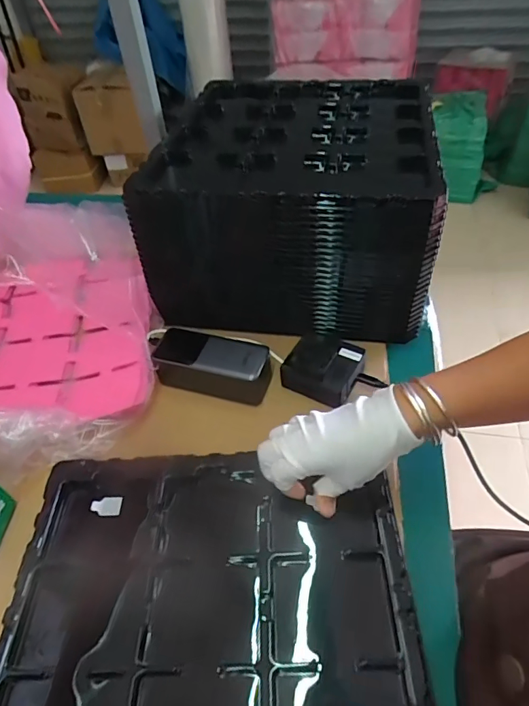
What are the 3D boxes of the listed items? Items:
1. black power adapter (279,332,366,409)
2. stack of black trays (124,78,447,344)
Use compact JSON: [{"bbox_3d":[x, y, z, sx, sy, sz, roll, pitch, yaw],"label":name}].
[{"bbox_3d":[0.068,0.014,0.536,0.079,0.035,0.074,21,52,22],"label":"black power adapter"},{"bbox_3d":[0.048,-0.229,0.659,0.330,0.199,0.366,4,48,9],"label":"stack of black trays"}]

